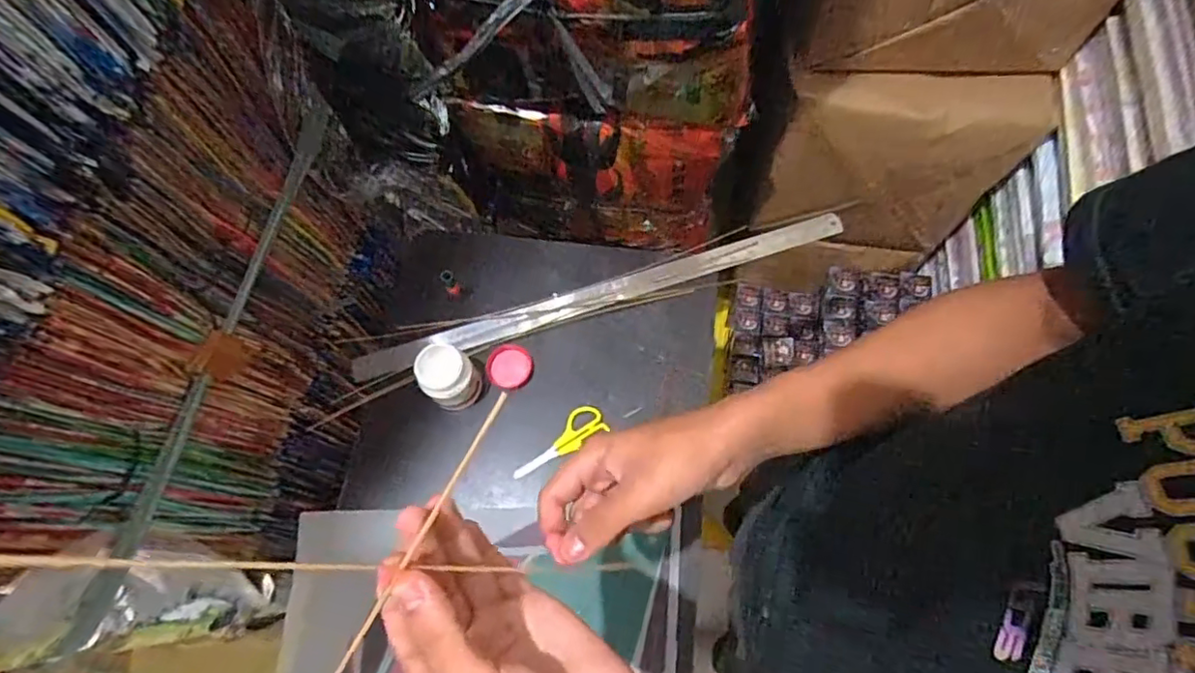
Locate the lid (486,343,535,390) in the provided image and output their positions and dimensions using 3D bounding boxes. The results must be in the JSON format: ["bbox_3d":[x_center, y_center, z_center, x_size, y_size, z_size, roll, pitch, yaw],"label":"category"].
[{"bbox_3d":[-0.105,0.036,0.697,0.056,0.008,0.053,-1,68,3],"label":"lid"}]

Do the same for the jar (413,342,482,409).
[{"bbox_3d":[-0.162,0.046,0.647,0.057,0.079,0.053,-1,68,3],"label":"jar"}]

